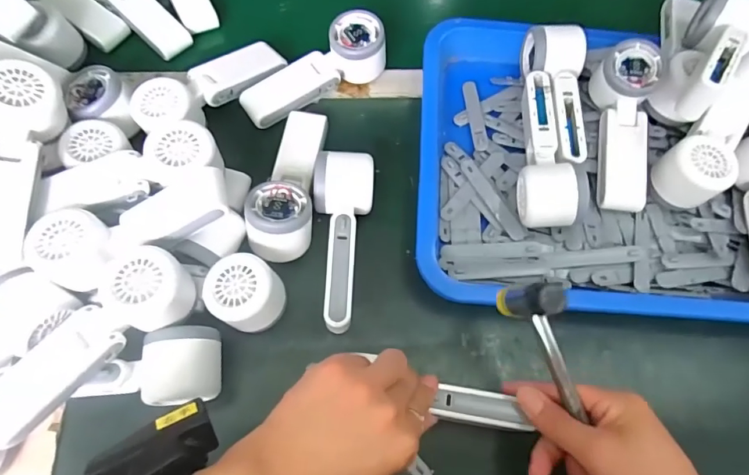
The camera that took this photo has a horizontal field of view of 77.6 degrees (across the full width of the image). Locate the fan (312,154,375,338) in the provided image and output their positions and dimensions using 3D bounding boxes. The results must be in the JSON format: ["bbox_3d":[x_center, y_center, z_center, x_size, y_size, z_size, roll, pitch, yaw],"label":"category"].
[{"bbox_3d":[-0.029,0.003,0.420,0.052,0.057,0.157,2,66,-2],"label":"fan"}]

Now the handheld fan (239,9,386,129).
[{"bbox_3d":[-0.062,-0.172,0.490,0.158,0.059,0.055,-33,72,-16],"label":"handheld fan"}]

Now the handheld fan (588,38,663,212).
[{"bbox_3d":[0.251,-0.108,0.470,0.056,0.046,0.171,6,83,0],"label":"handheld fan"}]

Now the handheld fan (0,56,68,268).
[{"bbox_3d":[-0.296,-0.059,0.377,0.057,0.053,0.163,4,81,-1],"label":"handheld fan"}]

